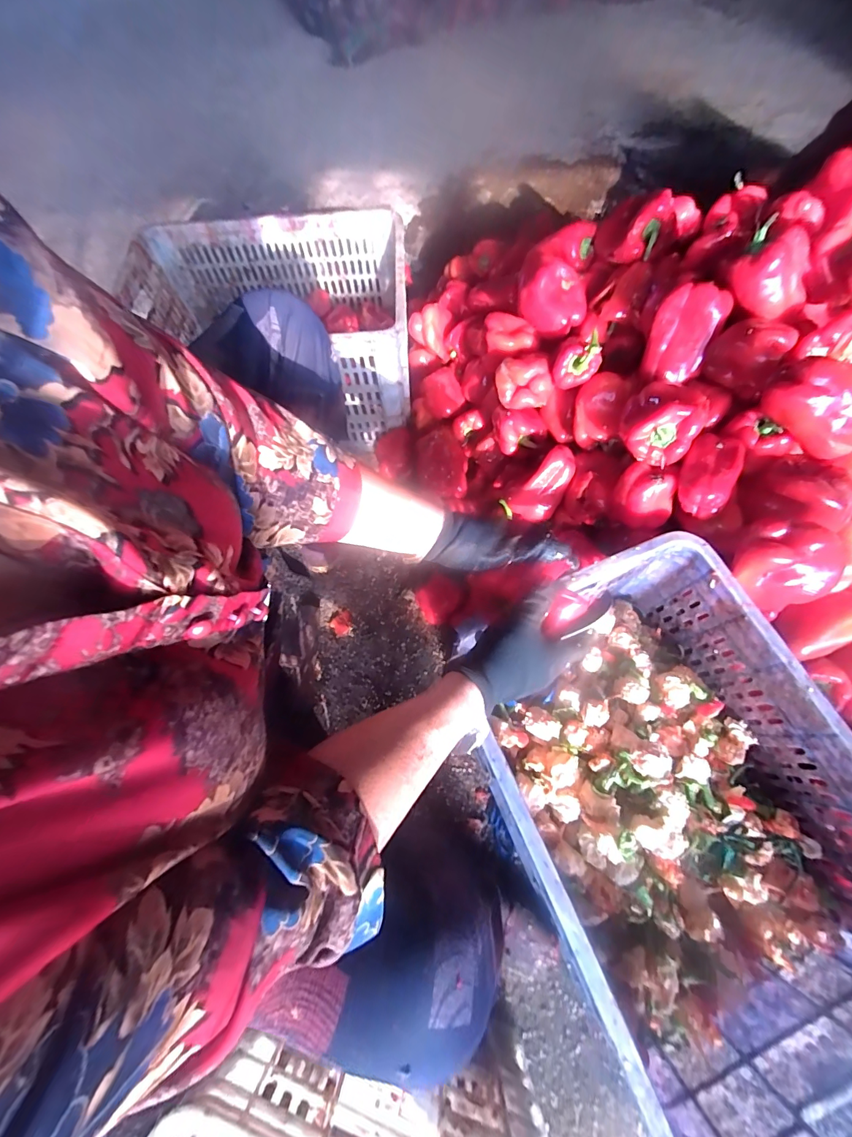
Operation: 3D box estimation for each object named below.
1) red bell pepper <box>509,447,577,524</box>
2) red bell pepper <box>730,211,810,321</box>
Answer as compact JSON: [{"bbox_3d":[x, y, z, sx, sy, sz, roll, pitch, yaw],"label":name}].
[{"bbox_3d":[0.190,-0.139,0.653,0.064,0.110,0.066,35,28,-15],"label":"red bell pepper"},{"bbox_3d":[0.422,-0.362,0.506,0.071,0.115,0.059,5,43,42],"label":"red bell pepper"}]

